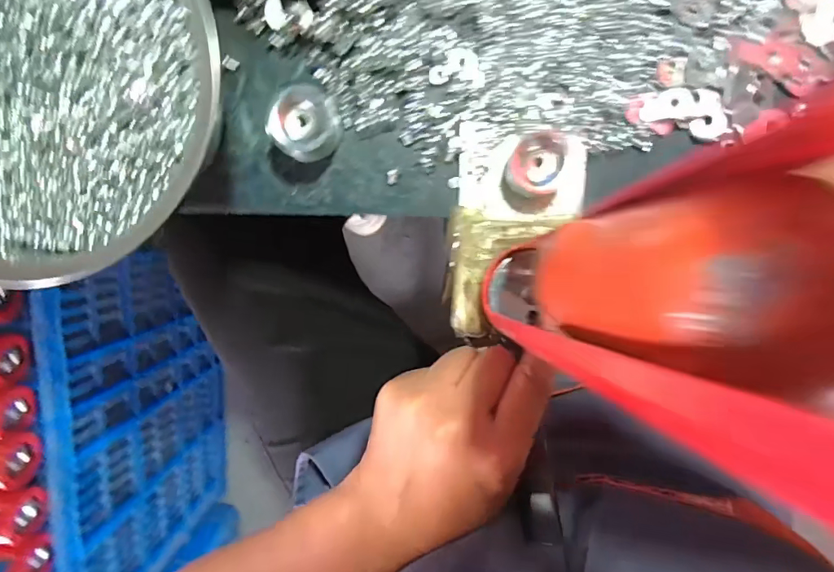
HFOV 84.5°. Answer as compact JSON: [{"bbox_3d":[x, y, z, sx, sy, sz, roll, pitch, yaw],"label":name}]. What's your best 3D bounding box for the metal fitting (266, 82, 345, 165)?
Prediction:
[{"bbox_3d":[-0.063,-0.091,0.261,0.037,0.033,0.033,-28,97,5],"label":"metal fitting"}]

